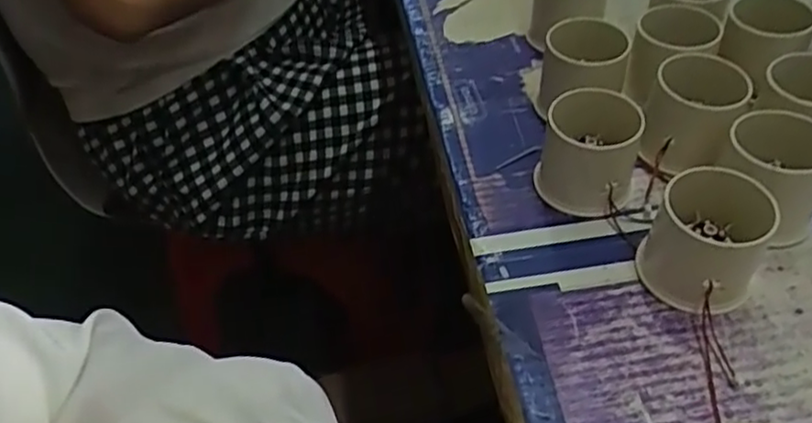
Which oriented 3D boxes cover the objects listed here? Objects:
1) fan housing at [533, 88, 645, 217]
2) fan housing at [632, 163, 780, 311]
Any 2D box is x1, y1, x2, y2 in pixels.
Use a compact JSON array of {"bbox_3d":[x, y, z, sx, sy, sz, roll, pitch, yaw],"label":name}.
[{"bbox_3d":[0.102,-0.034,0.386,0.055,0.051,0.051,9,48,13],"label":"fan housing"},{"bbox_3d":[0.150,0.011,0.341,0.052,0.050,0.060,25,54,26],"label":"fan housing"}]

